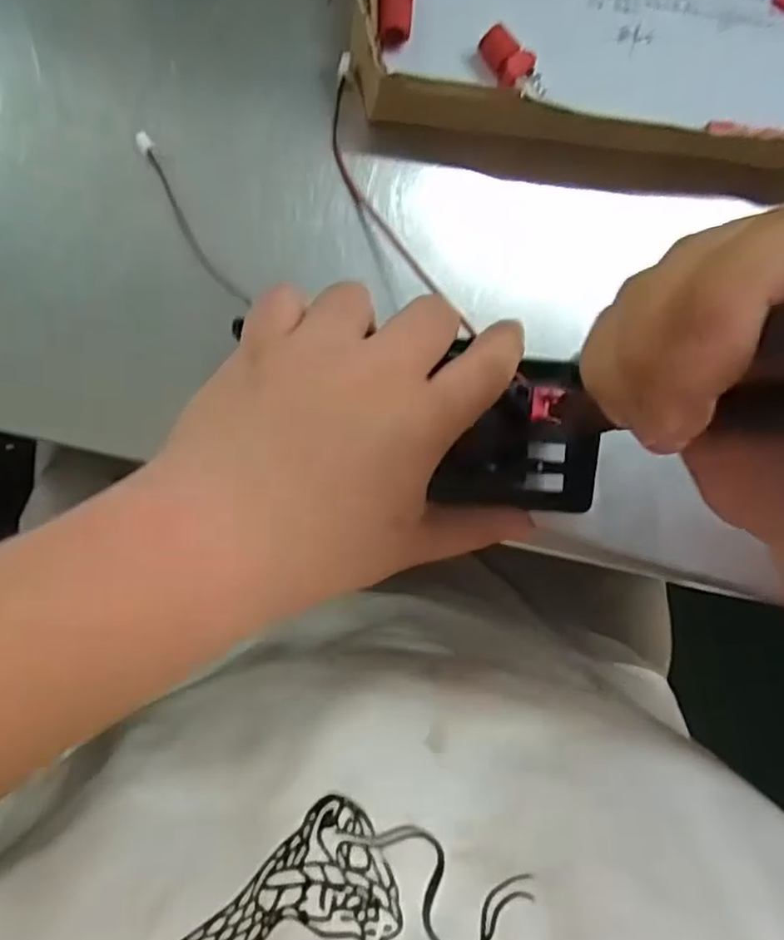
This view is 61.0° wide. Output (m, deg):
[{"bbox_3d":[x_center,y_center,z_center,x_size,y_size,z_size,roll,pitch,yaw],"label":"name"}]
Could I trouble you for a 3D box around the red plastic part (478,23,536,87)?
[{"bbox_3d":[0.049,-0.178,0.286,0.015,0.011,0.024,-29,93,-7],"label":"red plastic part"}]

